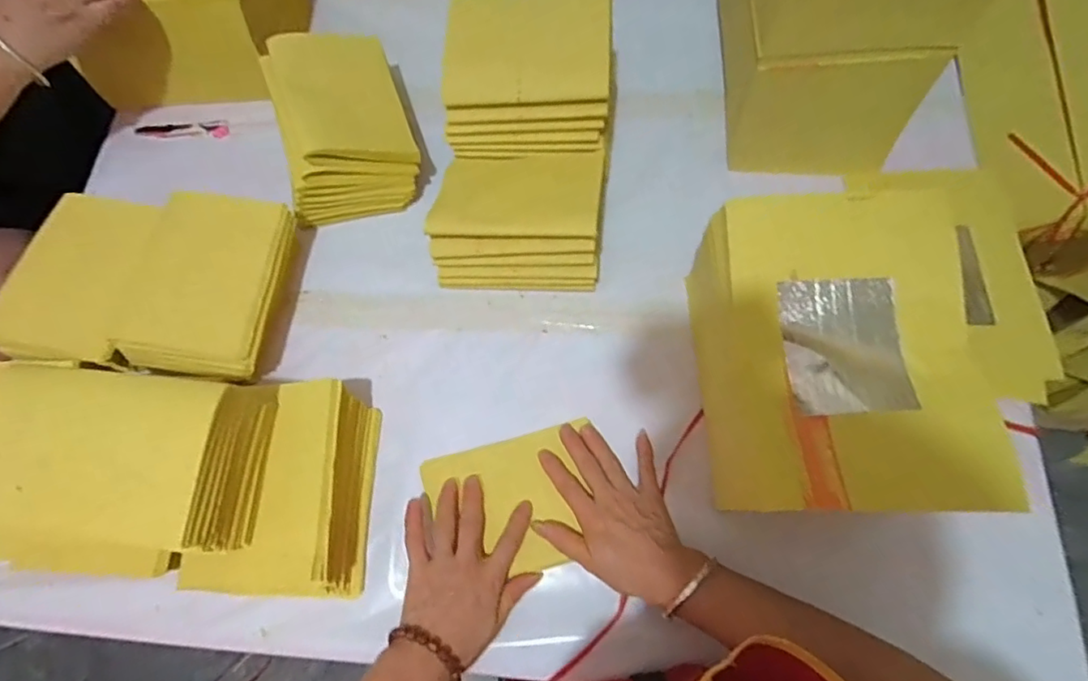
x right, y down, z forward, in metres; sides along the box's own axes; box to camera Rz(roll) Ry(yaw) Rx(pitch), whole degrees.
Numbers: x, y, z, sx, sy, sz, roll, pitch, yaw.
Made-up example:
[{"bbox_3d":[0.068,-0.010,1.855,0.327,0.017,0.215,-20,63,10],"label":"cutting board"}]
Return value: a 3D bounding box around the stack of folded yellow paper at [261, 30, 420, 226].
[{"bbox_3d":[-0.205,-0.222,0.581,0.130,0.124,0.146,-12,69,-2],"label":"stack of folded yellow paper"}]

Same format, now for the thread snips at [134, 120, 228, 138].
[{"bbox_3d":[-0.428,-0.246,0.677,0.117,0.010,0.026,-1,69,3],"label":"thread snips"}]

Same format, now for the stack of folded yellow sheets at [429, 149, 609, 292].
[{"bbox_3d":[-0.028,-0.103,0.539,0.158,0.127,0.075,0,69,3],"label":"stack of folded yellow sheets"}]

